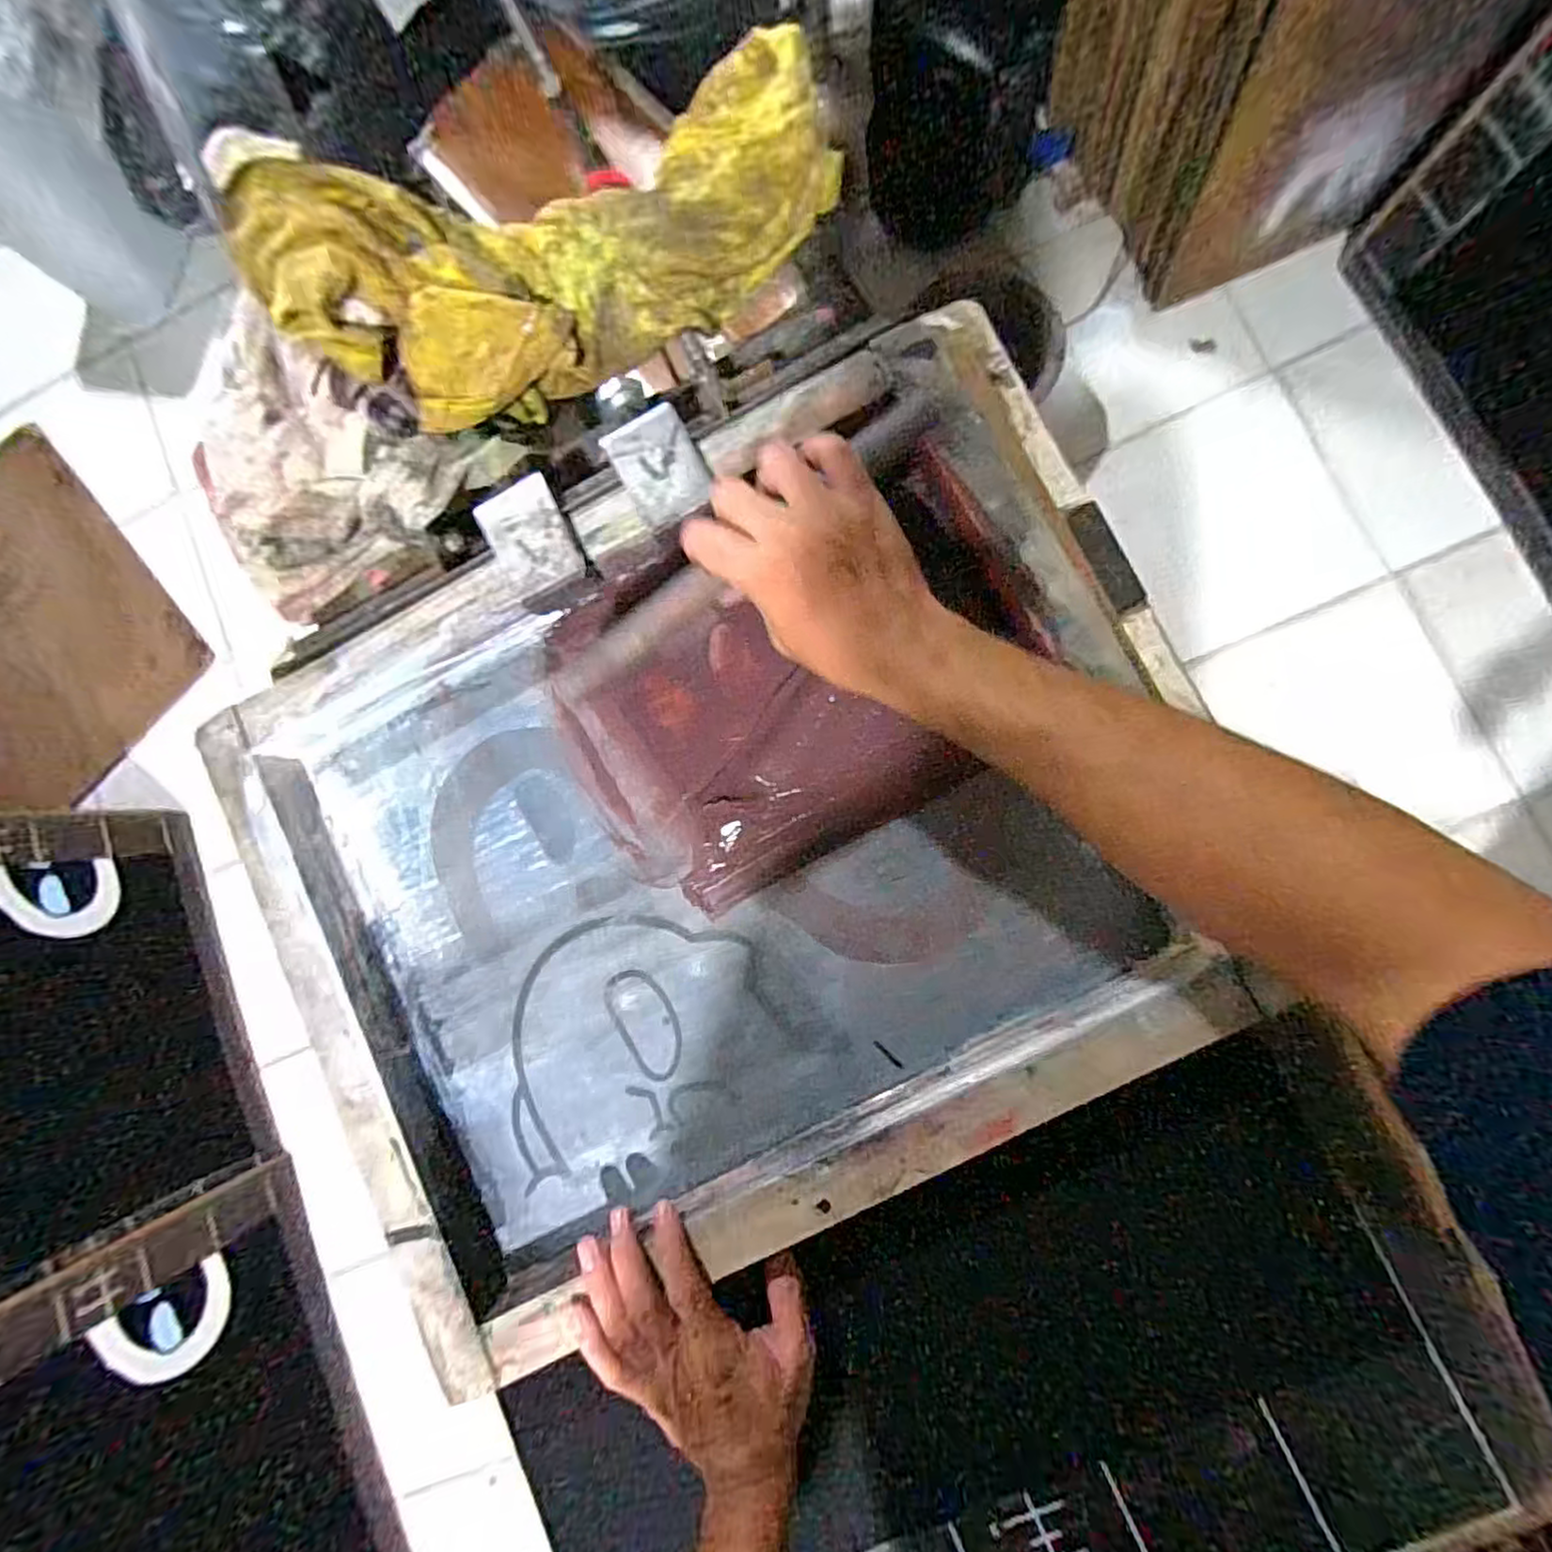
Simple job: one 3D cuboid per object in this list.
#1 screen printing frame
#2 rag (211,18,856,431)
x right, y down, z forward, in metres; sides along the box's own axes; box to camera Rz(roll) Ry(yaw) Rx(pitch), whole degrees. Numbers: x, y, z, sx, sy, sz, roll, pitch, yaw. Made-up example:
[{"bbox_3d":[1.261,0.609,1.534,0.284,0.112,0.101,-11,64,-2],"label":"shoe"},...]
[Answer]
[{"bbox_3d":[-0.037,0.041,0.450,0.596,0.062,0.467,-27,82,6],"label":"screen printing frame"},{"bbox_3d":[-0.136,-0.354,0.452,0.366,0.133,0.137,-21,83,7],"label":"rag"}]

